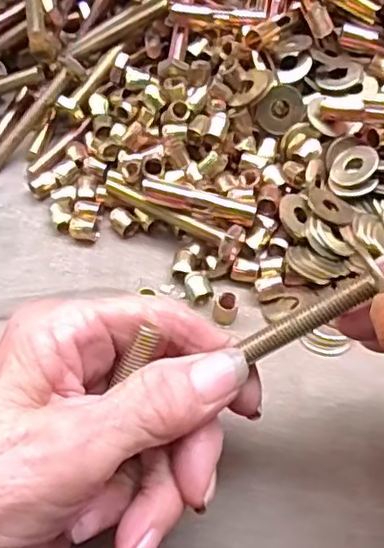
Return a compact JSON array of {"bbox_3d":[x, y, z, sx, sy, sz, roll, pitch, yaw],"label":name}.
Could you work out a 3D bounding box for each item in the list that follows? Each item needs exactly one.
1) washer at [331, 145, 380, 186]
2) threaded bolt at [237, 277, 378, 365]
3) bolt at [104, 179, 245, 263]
[{"bbox_3d":[0.073,-0.048,0.277,0.020,0.004,0.020,33,89,47],"label":"washer"},{"bbox_3d":[0.033,0.013,0.177,0.041,0.006,0.006,-32,58,21],"label":"threaded bolt"},{"bbox_3d":[-0.010,-0.025,0.265,0.065,0.012,0.013,25,62,17],"label":"bolt"}]

